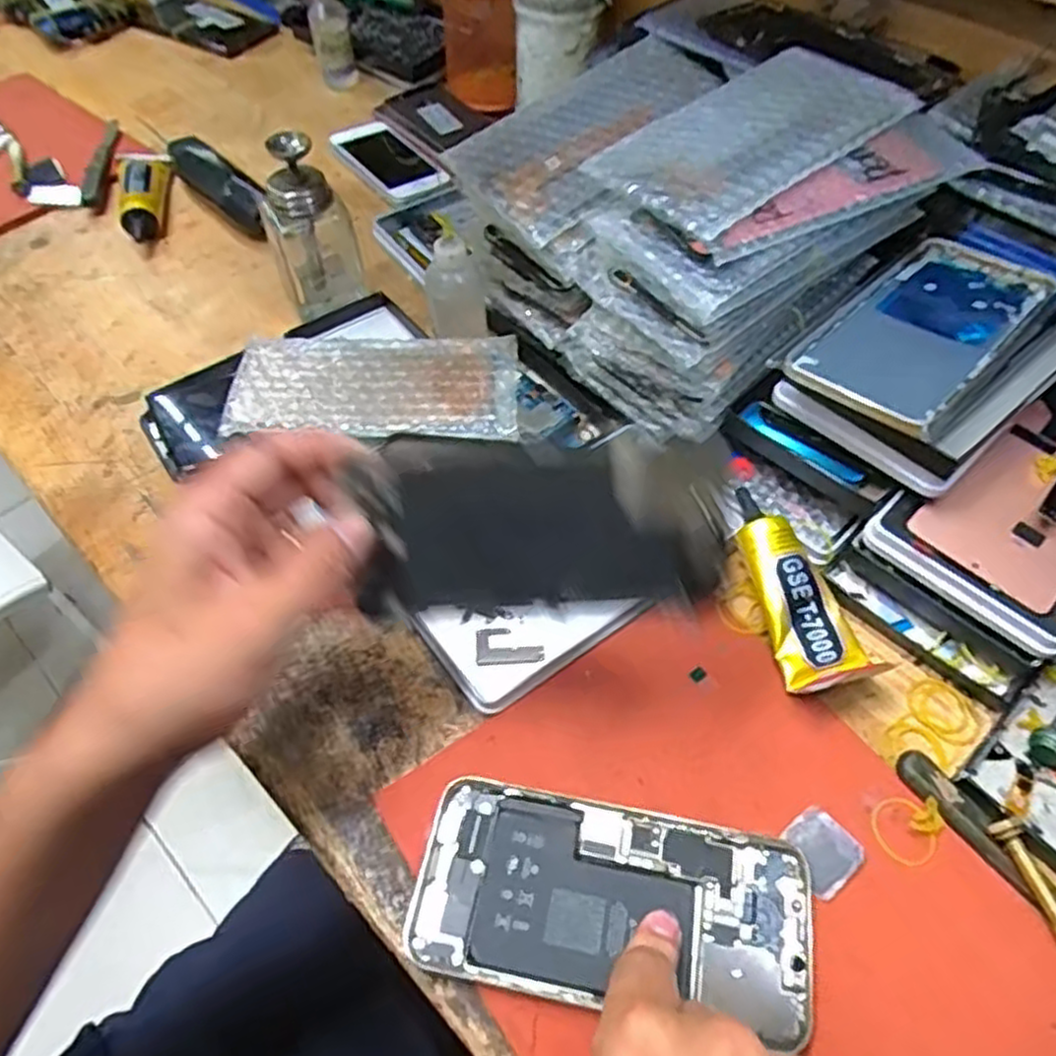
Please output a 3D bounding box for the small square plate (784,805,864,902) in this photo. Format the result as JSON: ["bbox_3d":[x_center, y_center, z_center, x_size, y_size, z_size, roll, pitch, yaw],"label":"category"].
[{"bbox_3d":[0.128,0.140,0.324,0.030,0.004,0.029,-31,60,-19],"label":"small square plate"}]

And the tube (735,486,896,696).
[{"bbox_3d":[0.137,0.029,0.393,0.041,0.024,0.118,-13,56,-7],"label":"tube"}]

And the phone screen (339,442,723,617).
[{"bbox_3d":[0.001,0.000,0.302,0.145,0.074,0.011,-4,23,9],"label":"phone screen"}]

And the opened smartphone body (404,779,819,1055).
[{"bbox_3d":[0.034,0.154,0.313,0.161,0.008,0.074,6,59,6],"label":"opened smartphone body"}]

